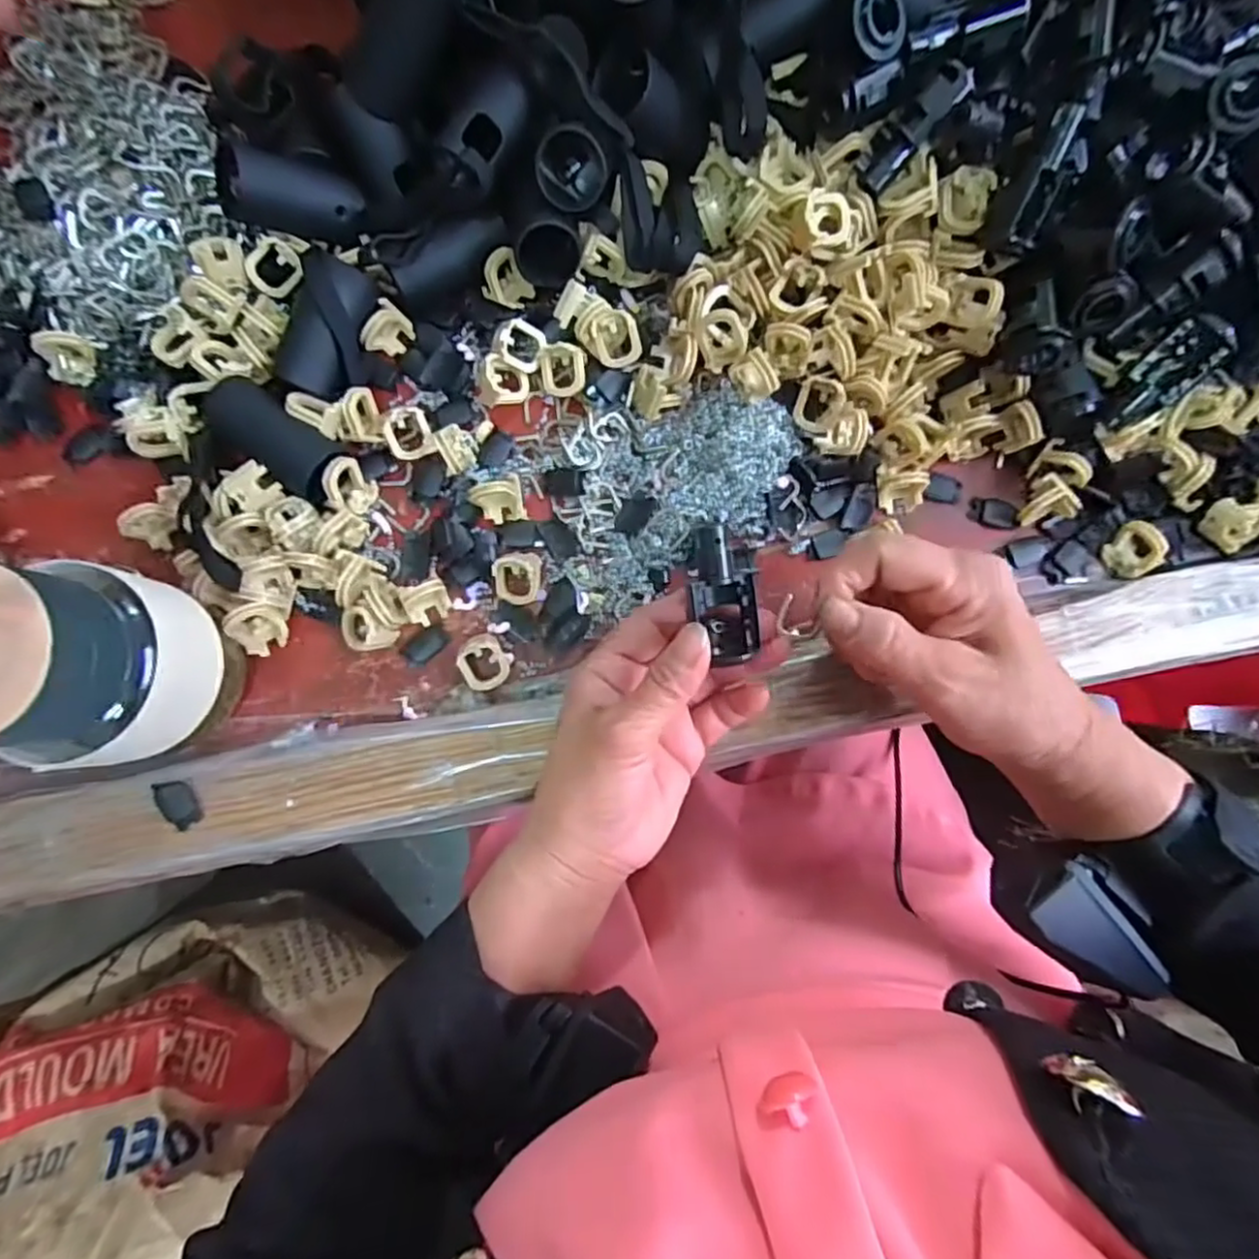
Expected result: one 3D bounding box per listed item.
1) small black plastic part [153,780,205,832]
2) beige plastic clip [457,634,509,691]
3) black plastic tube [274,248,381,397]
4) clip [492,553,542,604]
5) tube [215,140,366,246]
[{"bbox_3d":[-0.199,0.076,0.291,0.014,0.008,0.023,-31,85,-4],"label":"small black plastic part"},{"bbox_3d":[-0.069,0.016,0.313,0.021,0.013,0.025,-28,85,-4],"label":"beige plastic clip"},{"bbox_3d":[-0.142,-0.142,0.308,0.034,0.025,0.059,12,84,0],"label":"black plastic tube"},{"bbox_3d":[-0.054,-0.025,0.316,0.021,0.015,0.025,2,84,-1],"label":"clip"},{"bbox_3d":[-0.156,-0.203,0.304,0.059,0.026,0.031,-1,83,-32],"label":"tube"}]

